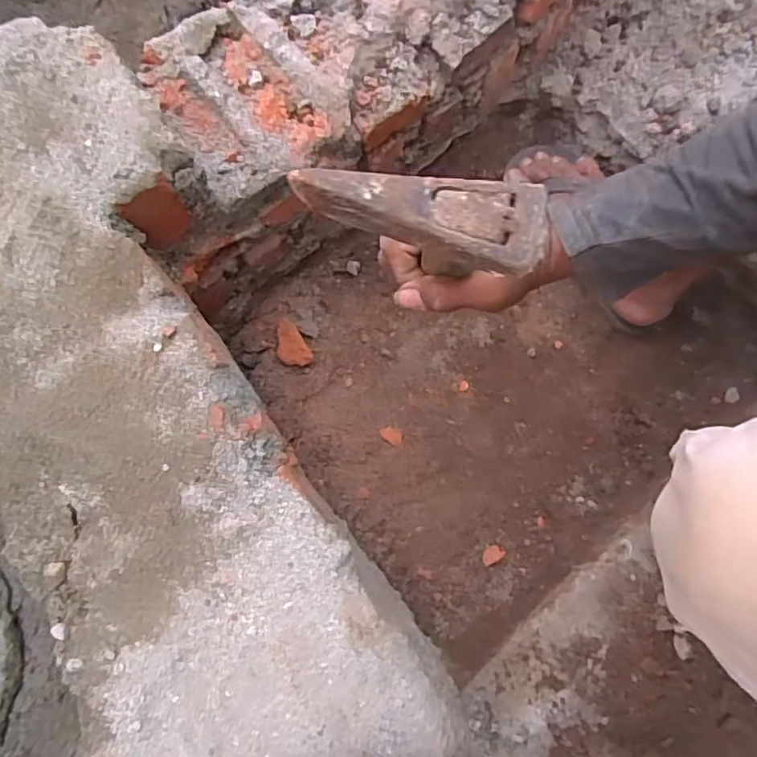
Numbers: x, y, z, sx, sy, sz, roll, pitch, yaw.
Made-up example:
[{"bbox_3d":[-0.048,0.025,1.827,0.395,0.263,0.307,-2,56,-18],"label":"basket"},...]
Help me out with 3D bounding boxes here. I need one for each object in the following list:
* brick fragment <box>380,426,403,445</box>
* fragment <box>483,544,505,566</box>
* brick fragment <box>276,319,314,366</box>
[{"bbox_3d":[0.015,0.061,0.642,0.025,0.004,0.015,32,81,6],"label":"brick fragment"},{"bbox_3d":[0.121,0.185,0.622,0.025,0.004,0.017,-25,80,-5],"label":"fragment"},{"bbox_3d":[-0.094,-0.035,0.627,0.032,0.016,0.051,-34,81,-6],"label":"brick fragment"}]

